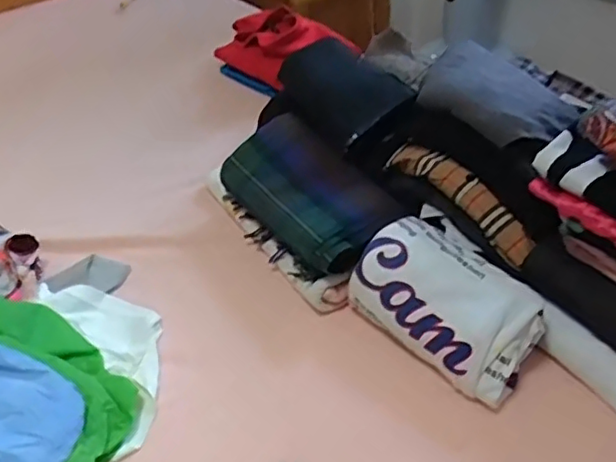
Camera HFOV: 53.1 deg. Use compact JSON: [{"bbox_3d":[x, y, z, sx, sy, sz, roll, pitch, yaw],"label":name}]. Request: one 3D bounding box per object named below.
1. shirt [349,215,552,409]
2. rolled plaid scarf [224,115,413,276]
[{"bbox_3d":[0.183,0.088,0.806,0.147,0.088,0.241,-35,49,-30],"label":"shirt"},{"bbox_3d":[-0.005,-0.052,0.962,0.181,0.108,0.301,-34,49,-29],"label":"rolled plaid scarf"}]

